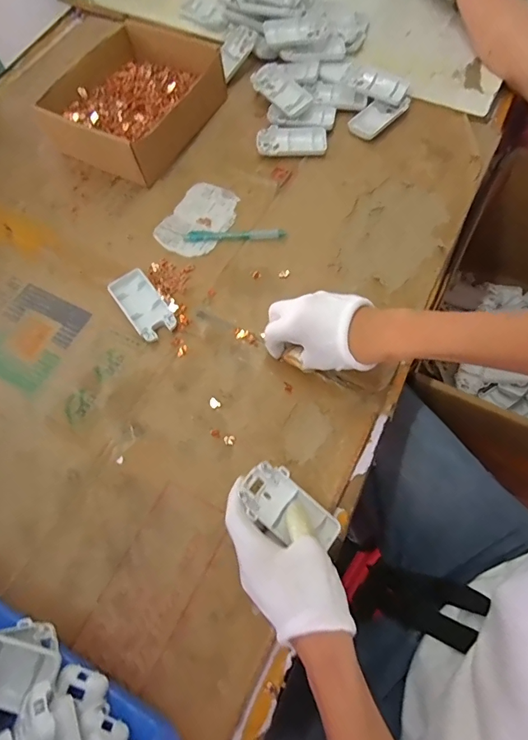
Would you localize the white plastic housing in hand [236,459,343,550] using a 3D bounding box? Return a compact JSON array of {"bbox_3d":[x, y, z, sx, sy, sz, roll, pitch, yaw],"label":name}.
[{"bbox_3d":[0.022,0.126,0.385,0.092,0.022,0.048,41,75,17],"label":"white plastic housing in hand"}]

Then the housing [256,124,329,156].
[{"bbox_3d":[0.039,-0.322,0.599,0.096,0.013,0.048,2,68,4],"label":"housing"}]

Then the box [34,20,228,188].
[{"bbox_3d":[-0.182,-0.384,0.606,0.199,0.069,0.220,26,71,13],"label":"box"}]

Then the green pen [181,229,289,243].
[{"bbox_3d":[-0.038,-0.172,0.541,0.127,0.006,0.017,1,68,3],"label":"green pen"}]

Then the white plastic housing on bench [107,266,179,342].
[{"bbox_3d":[-0.143,-0.077,0.502,0.046,0.012,0.096,-35,70,-11],"label":"white plastic housing on bench"}]

